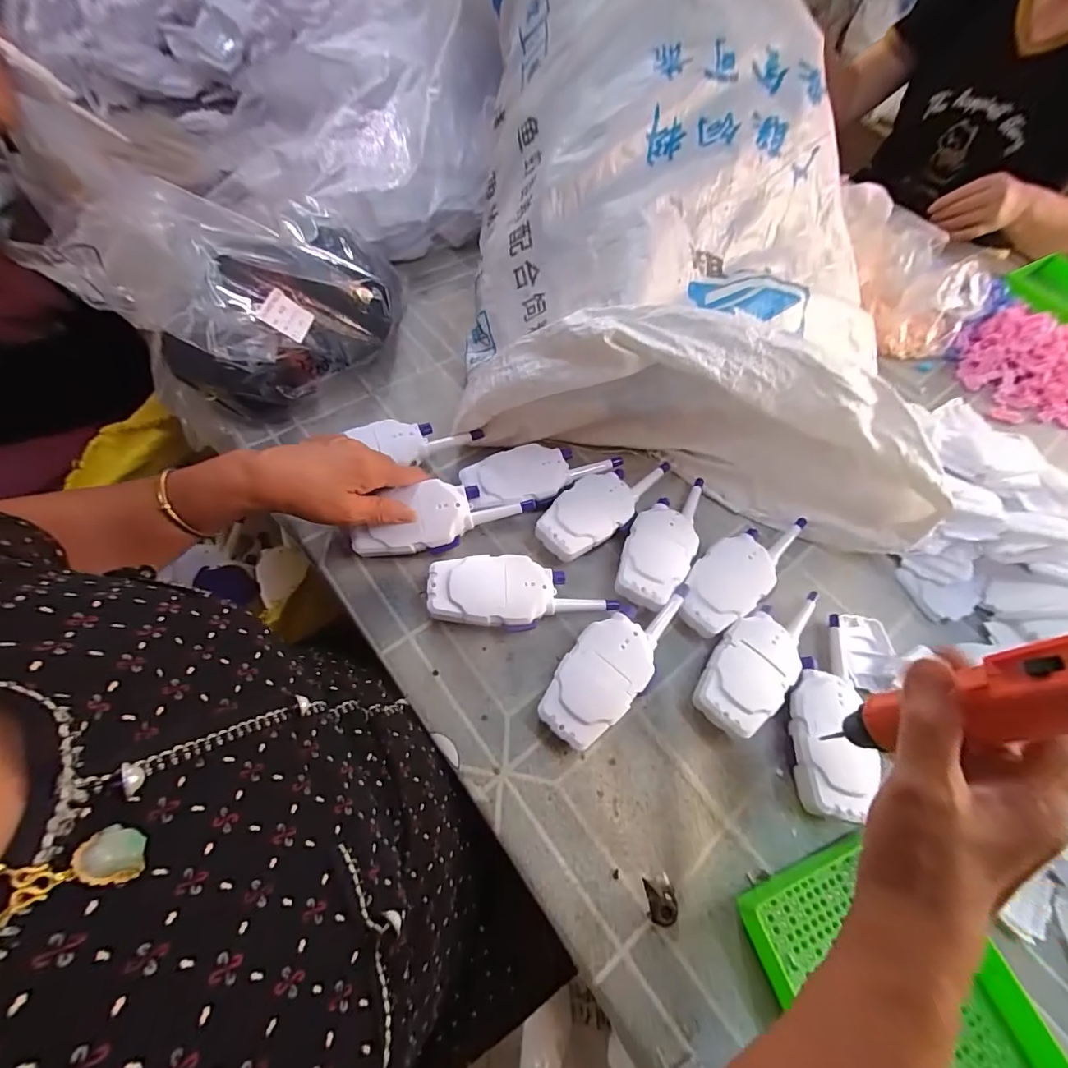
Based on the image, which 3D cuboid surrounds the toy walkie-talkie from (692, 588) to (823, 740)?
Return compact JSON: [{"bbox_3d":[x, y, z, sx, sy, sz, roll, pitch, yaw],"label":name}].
[{"bbox_3d":[0.201,0.105,0.411,0.062,0.035,0.159,38,64,16],"label":"toy walkie-talkie"}]

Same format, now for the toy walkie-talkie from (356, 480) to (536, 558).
[{"bbox_3d":[-0.087,-0.019,0.431,0.158,0.033,0.060,-17,64,-13],"label":"toy walkie-talkie"}]

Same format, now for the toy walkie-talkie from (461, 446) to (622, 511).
[{"bbox_3d":[0.007,-0.063,0.487,0.162,0.035,0.064,-22,64,-16],"label":"toy walkie-talkie"}]

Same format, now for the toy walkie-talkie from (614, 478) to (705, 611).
[{"bbox_3d":[0.132,0.000,0.460,0.062,0.028,0.161,29,62,11],"label":"toy walkie-talkie"}]

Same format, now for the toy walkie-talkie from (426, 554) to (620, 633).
[{"bbox_3d":[-0.011,0.052,0.418,0.161,0.036,0.065,-3,61,-7],"label":"toy walkie-talkie"}]

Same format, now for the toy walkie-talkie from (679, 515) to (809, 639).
[{"bbox_3d":[0.202,0.034,0.450,0.163,0.034,0.061,-34,68,-21],"label":"toy walkie-talkie"}]

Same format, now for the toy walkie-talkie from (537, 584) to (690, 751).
[{"bbox_3d":[0.072,0.105,0.397,0.064,0.034,0.161,40,65,17],"label":"toy walkie-talkie"}]

